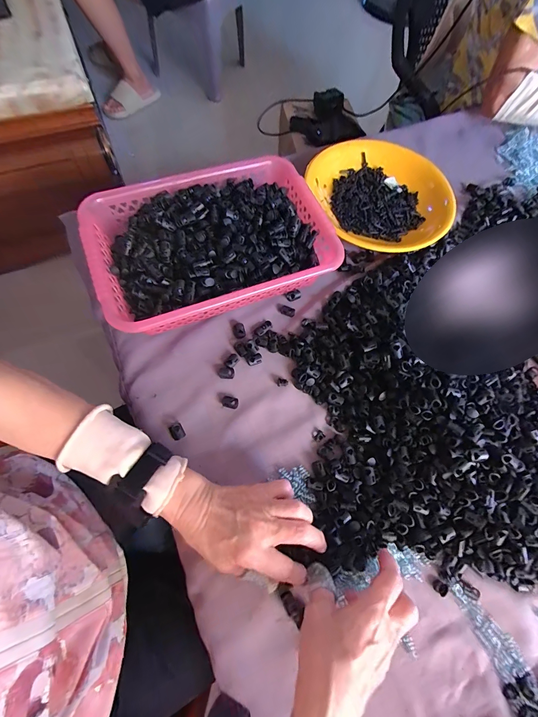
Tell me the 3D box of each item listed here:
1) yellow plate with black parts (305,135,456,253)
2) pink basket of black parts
[{"bbox_3d":[0.175,-0.266,0.512,0.183,0.062,0.225,-20,72,-12],"label":"yellow plate with black parts"},{"bbox_3d":[-0.074,-0.152,0.437,0.311,0.082,0.213,-20,72,-12],"label":"pink basket of black parts"}]

